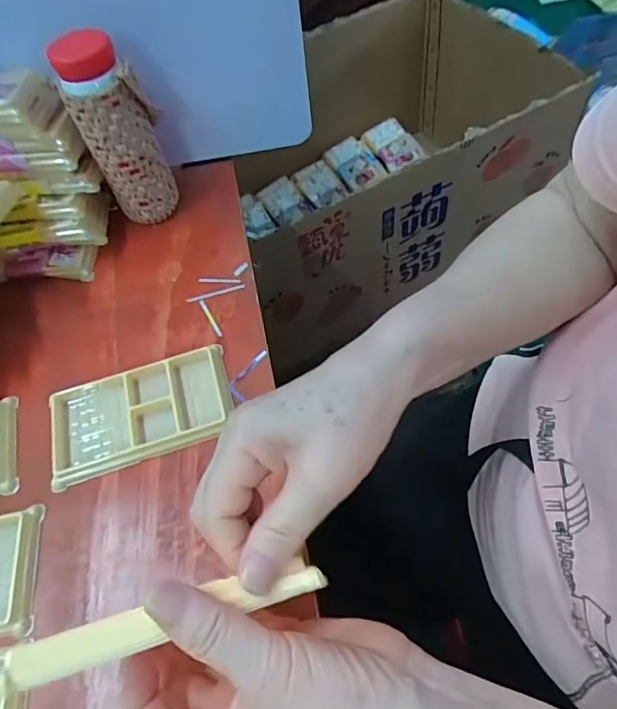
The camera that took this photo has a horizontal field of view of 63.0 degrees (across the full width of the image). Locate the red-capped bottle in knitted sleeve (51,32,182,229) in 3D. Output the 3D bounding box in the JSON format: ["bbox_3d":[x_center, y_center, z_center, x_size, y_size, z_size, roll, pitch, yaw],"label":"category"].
[{"bbox_3d":[-0.161,-0.188,0.438,0.047,0.158,0.059,33,65,21],"label":"red-capped bottle in knitted sleeve"}]

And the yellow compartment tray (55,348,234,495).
[{"bbox_3d":[-0.125,0.042,0.377,0.133,0.013,0.077,-15,58,-6],"label":"yellow compartment tray"}]

